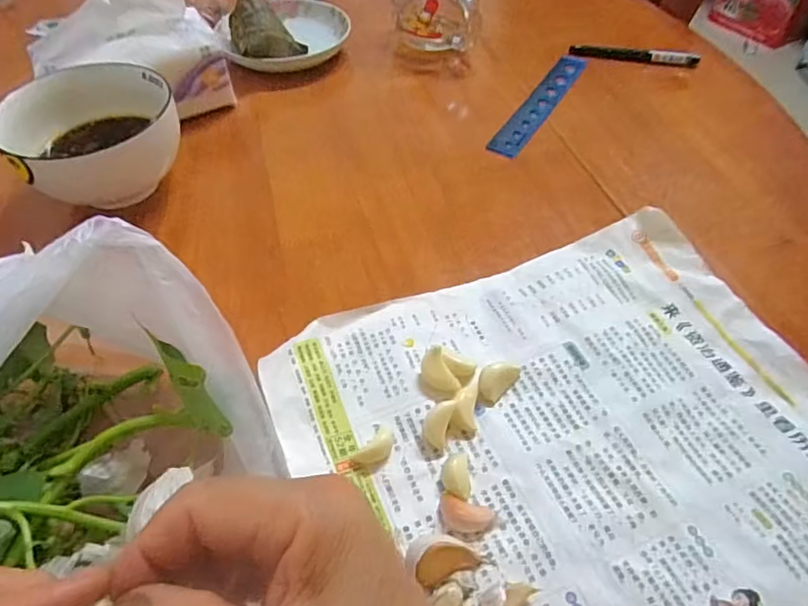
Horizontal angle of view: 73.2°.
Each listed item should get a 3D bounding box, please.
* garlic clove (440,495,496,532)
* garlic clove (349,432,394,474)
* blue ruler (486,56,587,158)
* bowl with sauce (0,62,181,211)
[{"bbox_3d":[0.035,0.116,0.299,0.030,0.009,0.017,4,49,5],"label":"garlic clove"},{"bbox_3d":[-0.017,0.090,0.320,0.028,0.008,0.012,-43,60,-15],"label":"garlic clove"},{"bbox_3d":[0.149,-0.219,0.587,0.033,0.004,0.221,23,54,20],"label":"blue ruler"},{"bbox_3d":[-0.264,-0.138,0.474,0.128,0.077,0.110,-31,55,-23],"label":"bowl with sauce"}]

